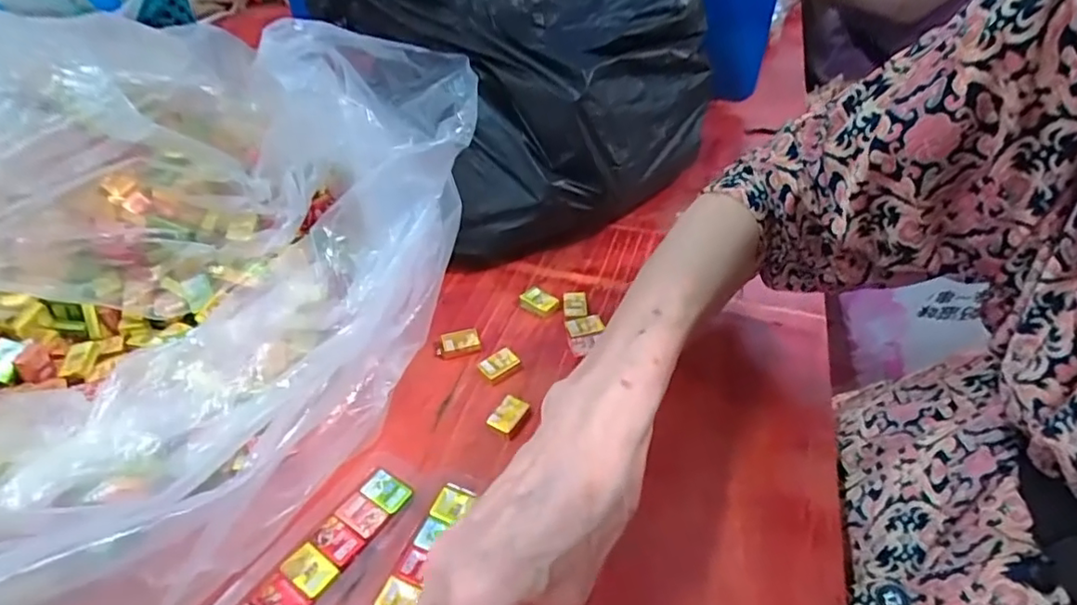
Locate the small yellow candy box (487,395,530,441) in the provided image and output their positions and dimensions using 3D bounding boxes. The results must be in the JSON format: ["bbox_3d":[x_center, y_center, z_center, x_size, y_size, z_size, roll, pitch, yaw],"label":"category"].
[{"bbox_3d":[-0.018,0.069,0.365,0.018,0.009,0.026,22,48,23],"label":"small yellow candy box"}]

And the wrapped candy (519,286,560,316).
[{"bbox_3d":[0.000,-0.001,0.438,0.028,0.009,0.018,28,50,27],"label":"wrapped candy"}]

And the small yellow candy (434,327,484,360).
[{"bbox_3d":[-0.055,0.028,0.405,0.031,0.010,0.018,-8,44,-8],"label":"small yellow candy"}]

